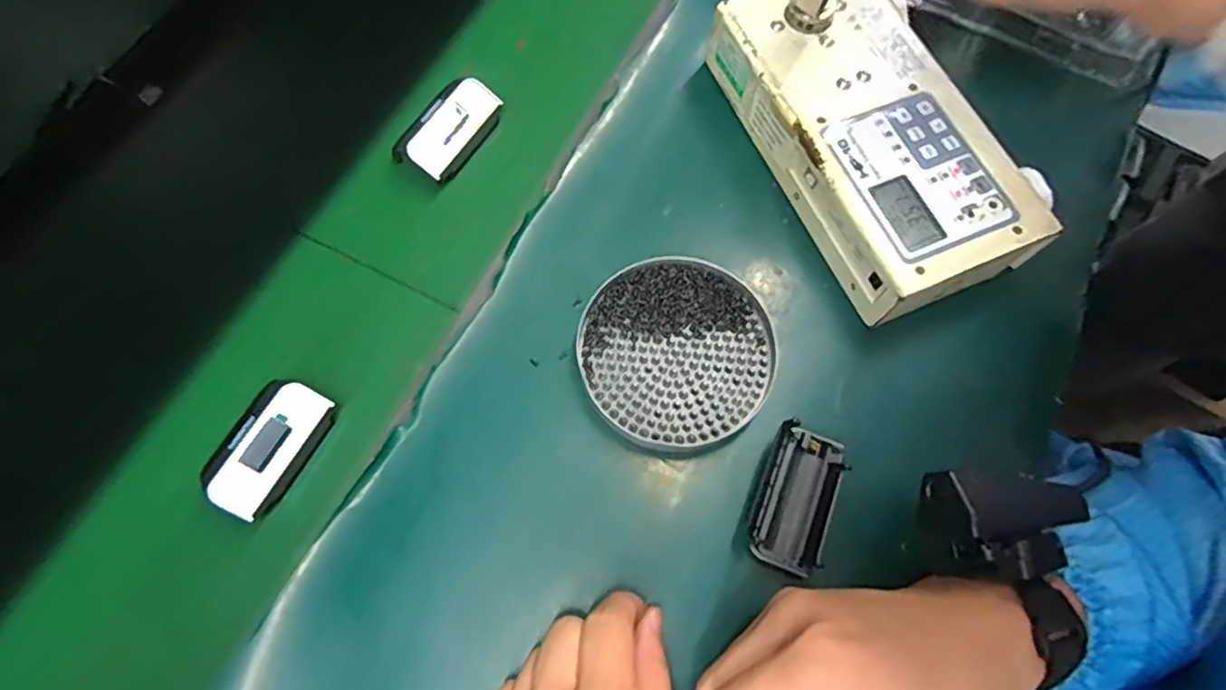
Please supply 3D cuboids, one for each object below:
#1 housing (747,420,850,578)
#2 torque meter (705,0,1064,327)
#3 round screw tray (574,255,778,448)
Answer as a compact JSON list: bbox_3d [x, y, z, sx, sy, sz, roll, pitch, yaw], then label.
[{"bbox_3d":[0.102,0.083,0.355,0.040,0.025,0.082,18,71,8],"label":"housing"},{"bbox_3d":[0.166,-0.145,0.383,0.123,0.104,0.232,-23,73,-5],"label":"torque meter"},{"bbox_3d":[0.037,0.004,0.379,0.109,0.021,0.109,0,70,1],"label":"round screw tray"}]

